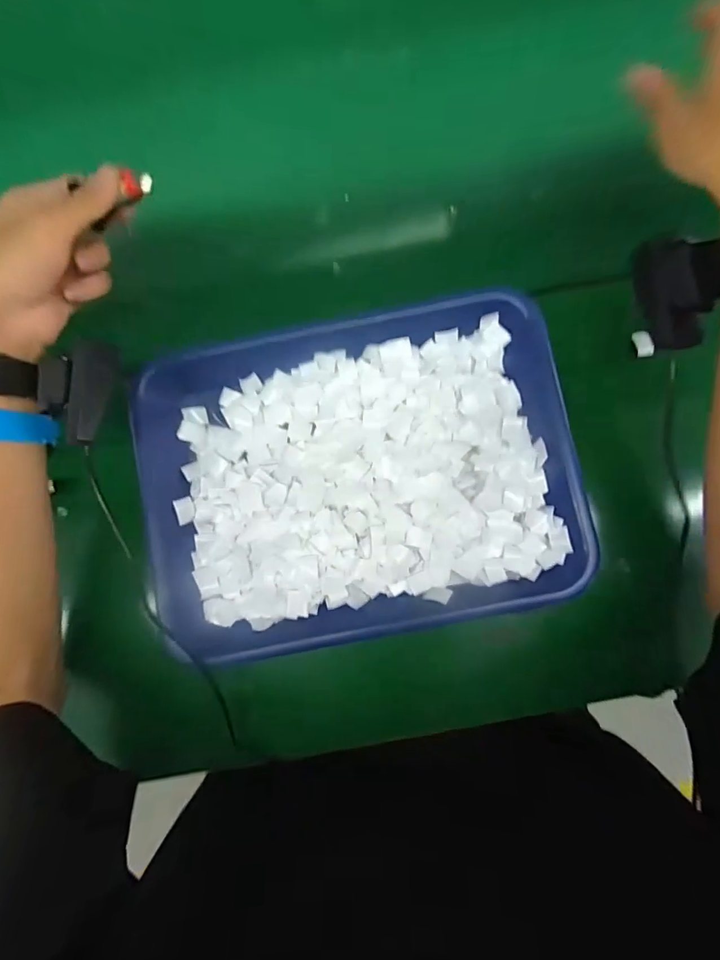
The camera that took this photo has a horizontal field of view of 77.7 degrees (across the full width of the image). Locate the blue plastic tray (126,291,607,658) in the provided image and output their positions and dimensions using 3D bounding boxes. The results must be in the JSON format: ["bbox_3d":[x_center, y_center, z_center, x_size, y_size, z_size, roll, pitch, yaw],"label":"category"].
[{"bbox_3d":[-0.003,-0.005,0.364,0.341,0.038,0.261,-11,88,1],"label":"blue plastic tray"}]

